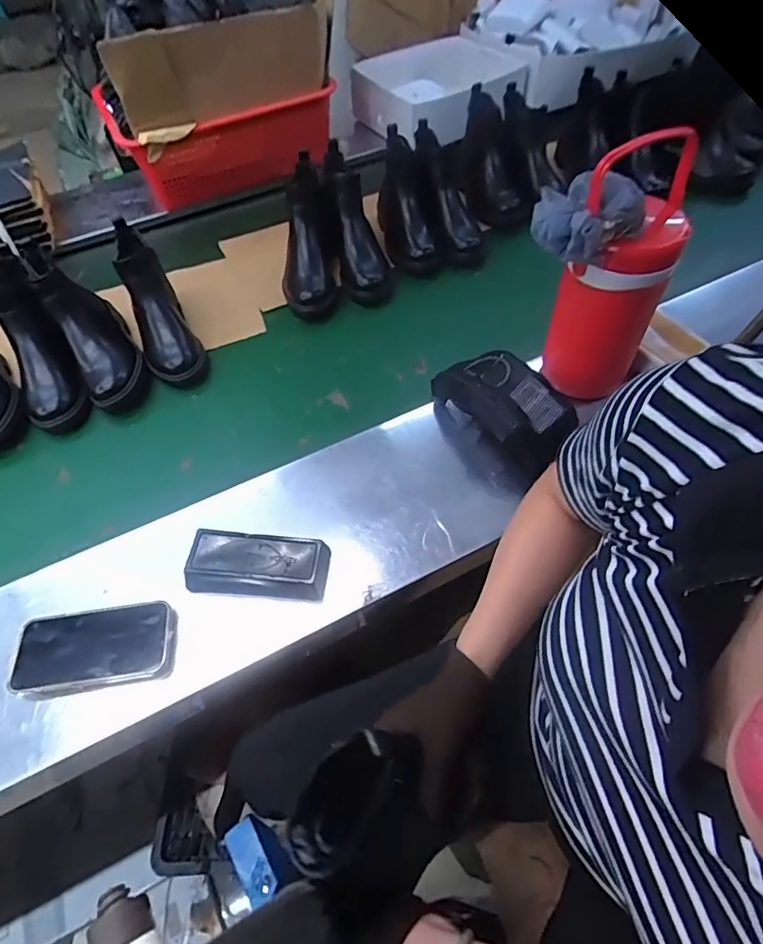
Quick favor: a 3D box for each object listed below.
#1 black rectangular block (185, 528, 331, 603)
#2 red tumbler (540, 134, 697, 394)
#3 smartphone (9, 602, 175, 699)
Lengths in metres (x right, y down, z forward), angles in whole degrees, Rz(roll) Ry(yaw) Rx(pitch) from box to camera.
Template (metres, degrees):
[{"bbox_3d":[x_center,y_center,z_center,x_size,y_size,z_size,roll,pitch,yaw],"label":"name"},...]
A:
[{"bbox_3d":[-0.141,0.104,0.599,0.158,0.050,0.060,3,54,8],"label":"black rectangular block"},{"bbox_3d":[0.280,-0.225,0.635,0.112,0.306,0.131,23,59,21],"label":"red tumbler"},{"bbox_3d":[-0.312,0.191,0.568,0.161,0.020,0.083,-8,53,0],"label":"smartphone"}]

